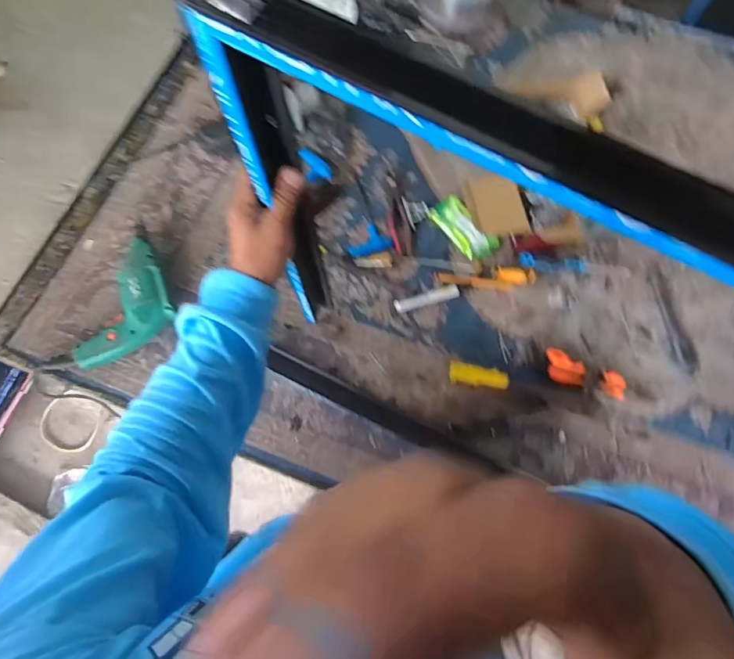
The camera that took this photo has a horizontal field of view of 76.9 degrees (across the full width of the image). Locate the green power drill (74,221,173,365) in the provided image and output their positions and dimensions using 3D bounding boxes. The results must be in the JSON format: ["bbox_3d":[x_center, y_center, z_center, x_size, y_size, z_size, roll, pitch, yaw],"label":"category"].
[{"bbox_3d":[-0.401,-0.035,0.797,0.123,0.080,0.233,15,72,6],"label":"green power drill"}]

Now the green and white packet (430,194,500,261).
[{"bbox_3d":[0.184,-0.194,0.879,0.065,0.028,0.133,-39,75,-12],"label":"green and white packet"}]

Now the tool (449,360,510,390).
[{"bbox_3d":[0.187,0.078,0.772,0.096,0.012,0.034,10,71,17],"label":"tool"}]

